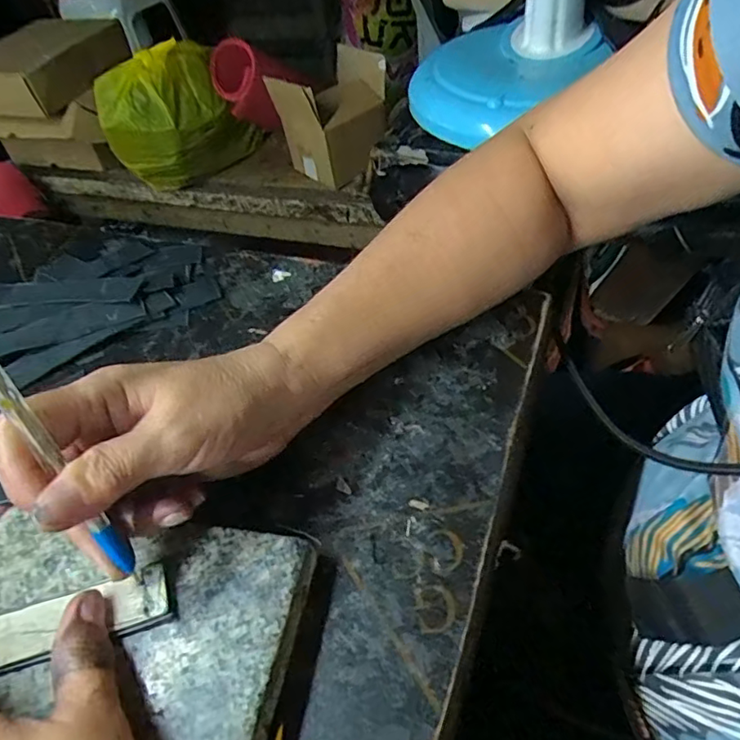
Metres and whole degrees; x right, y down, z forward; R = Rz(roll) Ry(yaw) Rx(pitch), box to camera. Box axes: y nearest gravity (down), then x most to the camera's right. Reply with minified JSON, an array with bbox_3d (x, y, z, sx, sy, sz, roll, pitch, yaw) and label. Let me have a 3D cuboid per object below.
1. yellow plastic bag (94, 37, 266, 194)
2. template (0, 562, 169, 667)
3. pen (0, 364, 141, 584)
[{"bbox_3d":[-0.342,-0.458,0.997,0.156,0.201,0.235,24,58,27],"label":"yellow plastic bag"},{"bbox_3d":[-0.142,0.108,0.228,0.118,0.004,0.022,-16,48,-2],"label":"template"},{"bbox_3d":[-0.122,0.023,0.200,0.008,0.144,0.004,-31,23,-20],"label":"pen"}]

